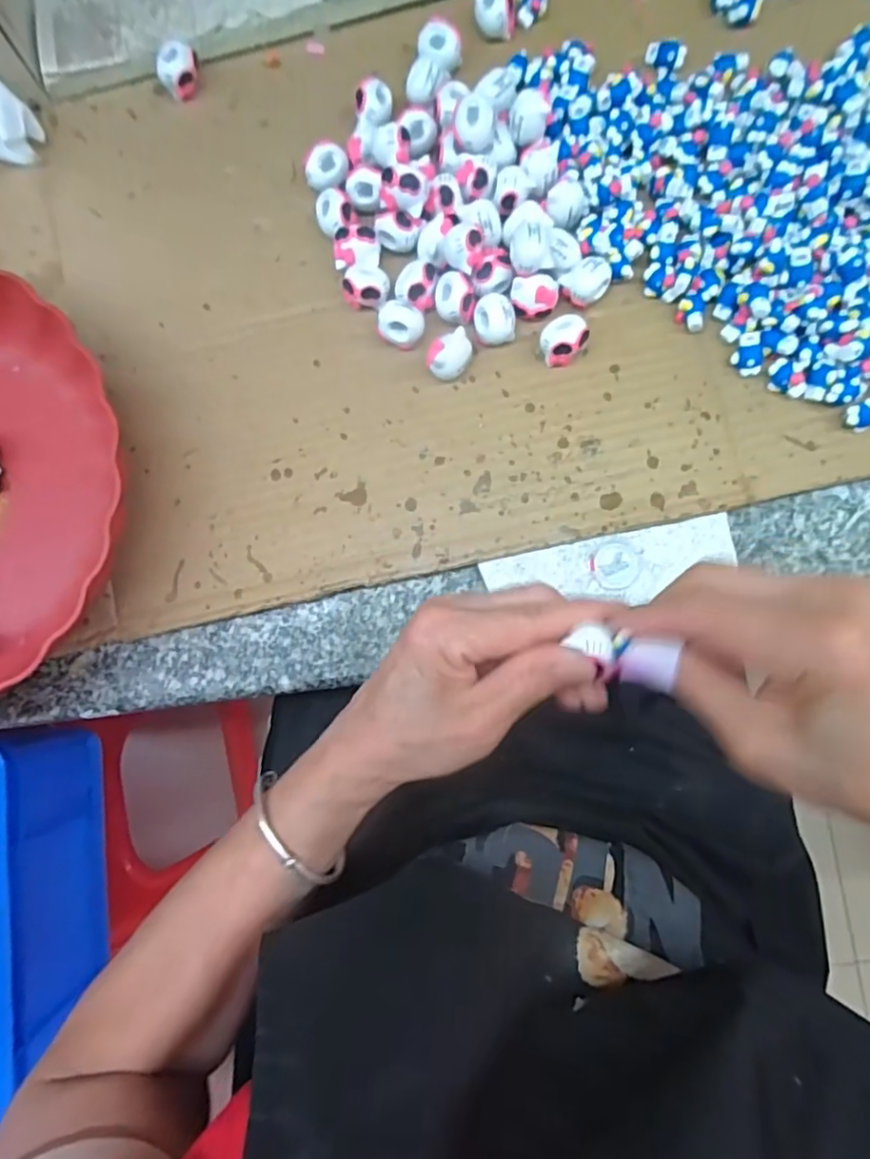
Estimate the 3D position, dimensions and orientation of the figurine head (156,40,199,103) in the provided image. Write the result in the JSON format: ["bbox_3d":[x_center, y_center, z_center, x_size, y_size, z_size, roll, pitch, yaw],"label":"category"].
[{"bbox_3d":[-0.150,-0.300,0.358,0.024,0.024,0.019,-24,83,-1],"label":"figurine head"}]

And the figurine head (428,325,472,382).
[{"bbox_3d":[0.009,-0.122,0.333,0.021,0.019,0.026,21,84,4],"label":"figurine head"}]

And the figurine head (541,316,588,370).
[{"bbox_3d":[0.070,-0.130,0.331,0.024,0.020,0.020,-37,84,-3],"label":"figurine head"}]

